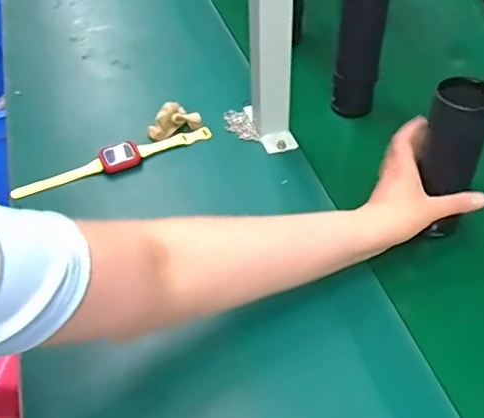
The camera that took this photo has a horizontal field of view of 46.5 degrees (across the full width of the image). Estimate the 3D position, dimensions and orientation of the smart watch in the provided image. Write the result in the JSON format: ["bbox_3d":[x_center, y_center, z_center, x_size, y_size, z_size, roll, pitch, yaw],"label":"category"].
[{"bbox_3d":[-0.151,-0.059,0.672,0.241,0.020,0.039,-17,47,-13],"label":"smart watch"}]

